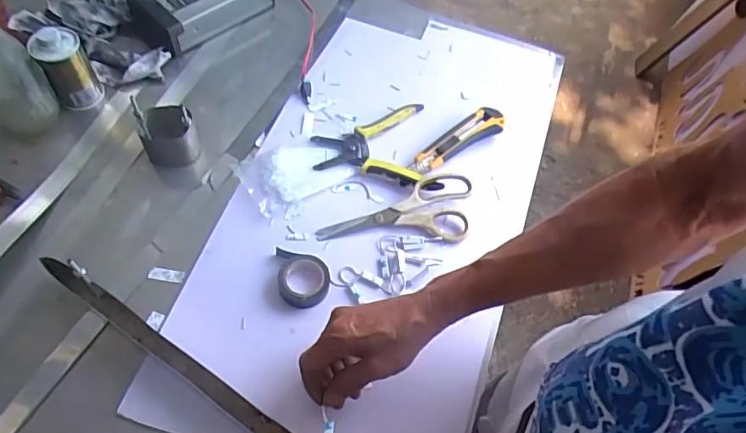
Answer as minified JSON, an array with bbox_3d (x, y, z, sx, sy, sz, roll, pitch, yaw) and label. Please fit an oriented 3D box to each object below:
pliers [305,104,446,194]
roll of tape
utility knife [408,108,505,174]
[{"bbox_3d":[0.002,-0.082,0.664,0.150,0.021,0.136,-8,61,-11],"label":"pliers"},{"bbox_3d":[-0.075,0.065,0.567,0.054,0.026,0.068,-4,60,-10],"label":"roll of tape"},{"bbox_3d":[0.109,-0.098,0.678,0.141,0.030,0.038,-27,66,-21],"label":"utility knife"}]

